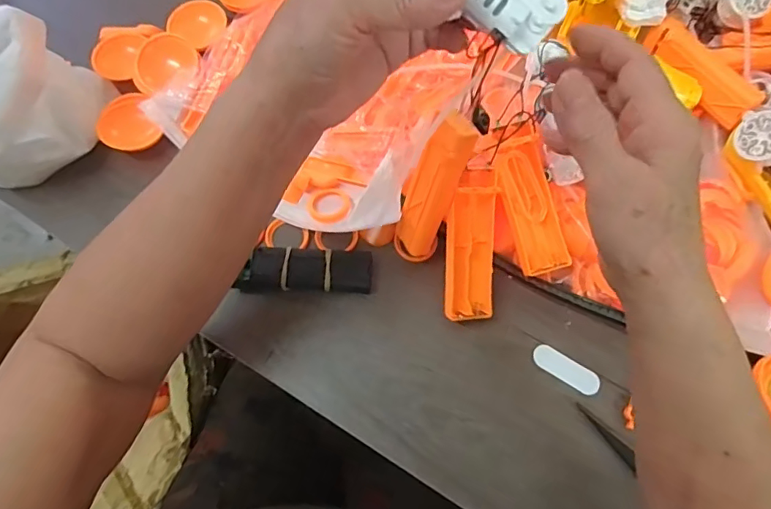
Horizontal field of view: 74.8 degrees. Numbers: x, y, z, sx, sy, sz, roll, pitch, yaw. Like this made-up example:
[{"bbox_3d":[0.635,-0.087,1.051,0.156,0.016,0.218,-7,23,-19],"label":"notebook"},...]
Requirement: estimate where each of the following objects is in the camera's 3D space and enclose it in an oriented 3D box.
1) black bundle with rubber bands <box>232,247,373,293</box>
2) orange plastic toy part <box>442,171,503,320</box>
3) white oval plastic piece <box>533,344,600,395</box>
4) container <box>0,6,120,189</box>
[{"bbox_3d":[-0.062,0.012,0.394,0.101,0.025,0.032,0,71,2],"label":"black bundle with rubber bands"},{"bbox_3d":[0.063,-0.006,0.371,0.036,0.016,0.108,3,99,3],"label":"orange plastic toy part"},{"bbox_3d":[0.136,0.087,0.381,0.051,0.004,0.019,31,75,11],"label":"white oval plastic piece"},{"bbox_3d":[-0.312,-0.124,0.405,0.124,0.093,0.115,0,71,1],"label":"container"}]

